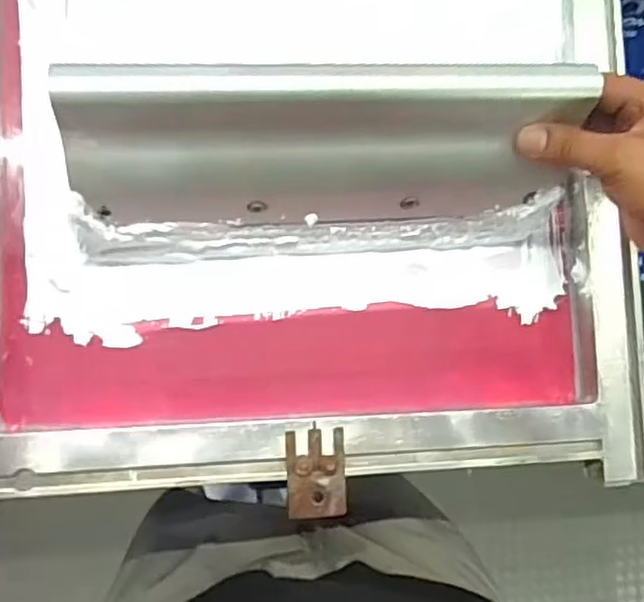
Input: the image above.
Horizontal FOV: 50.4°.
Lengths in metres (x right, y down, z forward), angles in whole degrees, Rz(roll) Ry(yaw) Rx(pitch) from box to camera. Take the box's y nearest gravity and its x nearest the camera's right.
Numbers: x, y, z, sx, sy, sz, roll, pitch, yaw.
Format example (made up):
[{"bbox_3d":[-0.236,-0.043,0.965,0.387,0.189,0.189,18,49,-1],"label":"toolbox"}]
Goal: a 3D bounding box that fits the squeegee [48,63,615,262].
[{"bbox_3d":[0.006,-0.080,0.426,0.300,0.137,0.032,-3,50,-10],"label":"squeegee"}]

